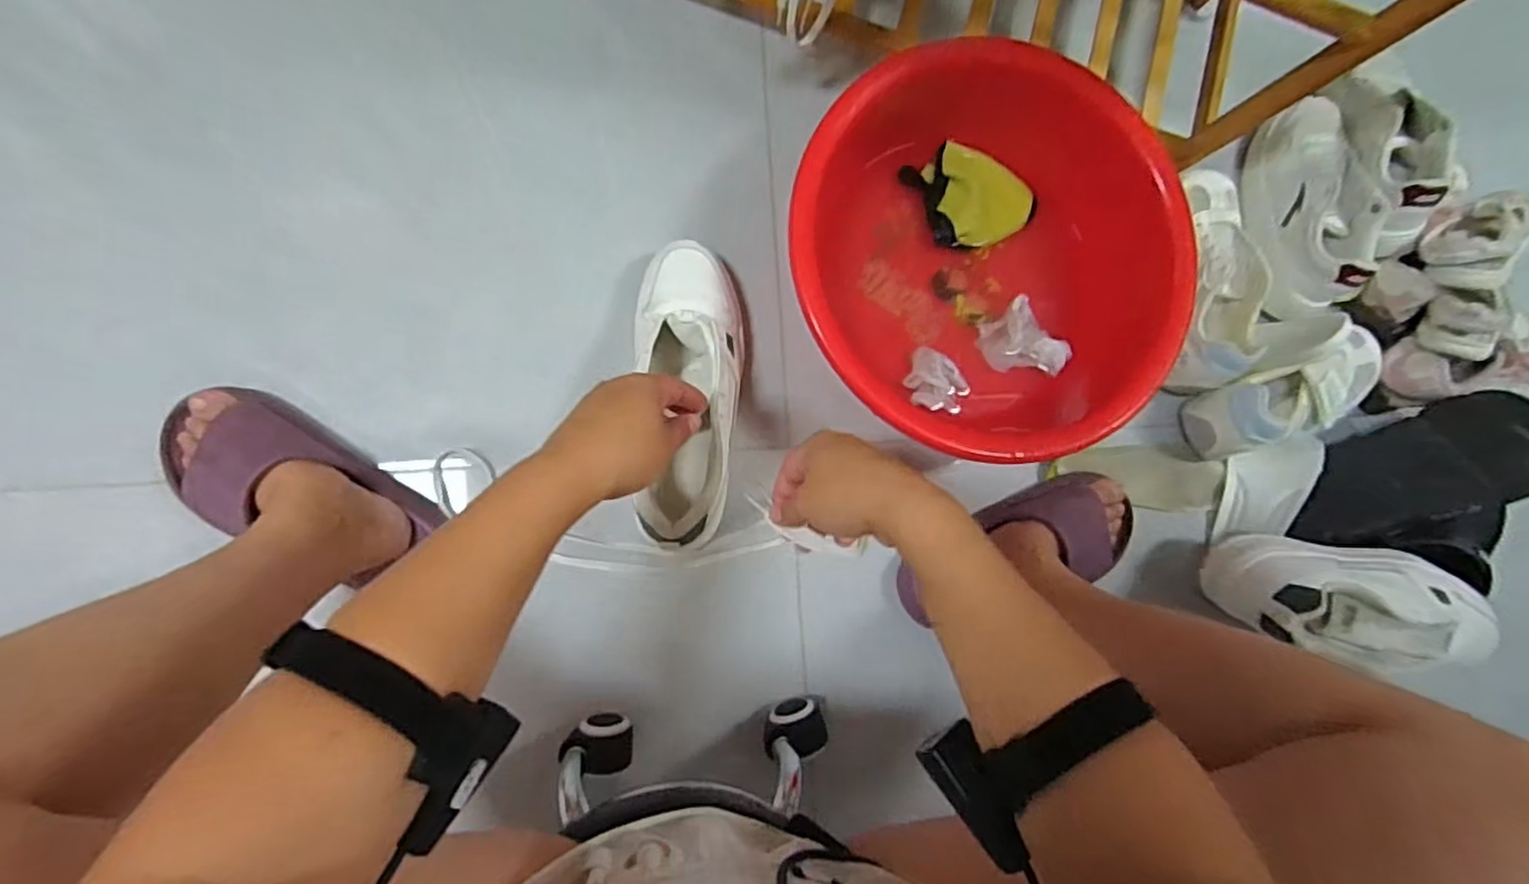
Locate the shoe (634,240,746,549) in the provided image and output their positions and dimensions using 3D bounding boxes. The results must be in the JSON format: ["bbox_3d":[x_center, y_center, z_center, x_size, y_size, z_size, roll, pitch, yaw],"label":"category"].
[{"bbox_3d":[-0.070,-0.047,0.625,0.092,0.106,0.279,0,85,-6],"label":"shoe"}]

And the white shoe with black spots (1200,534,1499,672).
[{"bbox_3d":[0.584,0.157,0.647,0.265,0.089,0.107,8,80,-4],"label":"white shoe with black spots"}]

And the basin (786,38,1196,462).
[{"bbox_3d":[0.210,-0.175,0.657,0.339,0.130,0.363,1,80,-6],"label":"basin"}]

